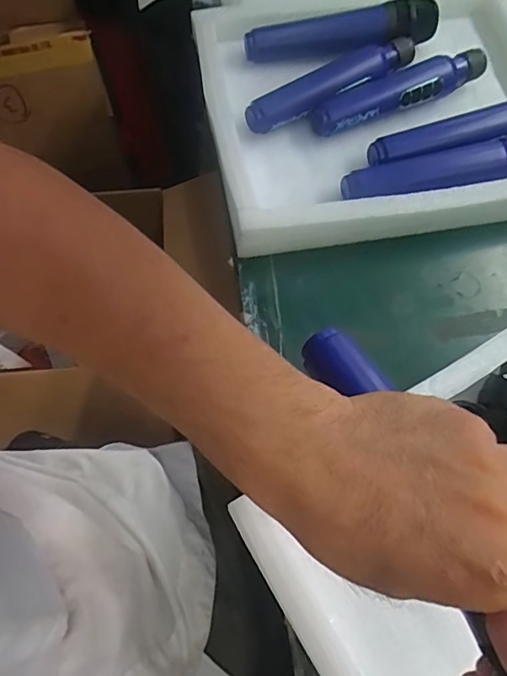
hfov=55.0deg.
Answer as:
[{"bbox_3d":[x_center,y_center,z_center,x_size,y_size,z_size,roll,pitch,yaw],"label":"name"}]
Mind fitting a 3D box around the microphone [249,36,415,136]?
[{"bbox_3d":[0.086,-0.260,0.501,0.204,0.028,0.037,-29,71,-14],"label":"microphone"}]

